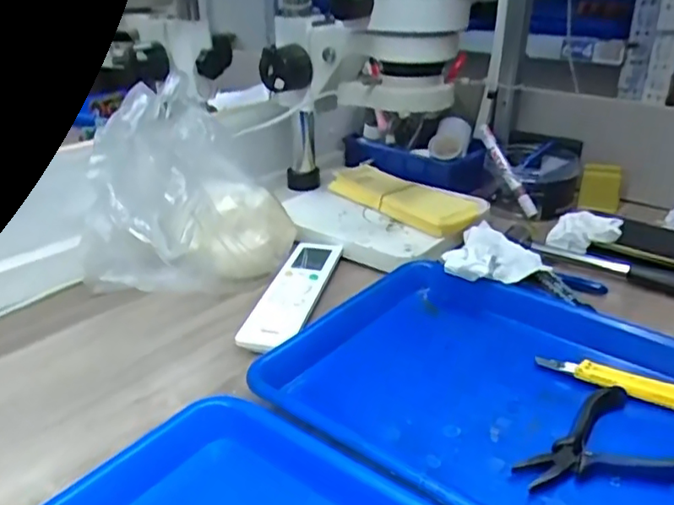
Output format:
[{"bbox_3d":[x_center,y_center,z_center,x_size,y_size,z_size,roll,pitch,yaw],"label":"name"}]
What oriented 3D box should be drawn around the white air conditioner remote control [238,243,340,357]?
[{"bbox_3d":[-0.040,0.036,0.581,0.054,0.019,0.193,5,28,12],"label":"white air conditioner remote control"}]

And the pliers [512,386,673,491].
[{"bbox_3d":[0.169,0.128,0.394,0.113,0.015,0.080,-12,29,-20],"label":"pliers"}]

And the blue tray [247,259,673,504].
[{"bbox_3d":[0.130,0.102,0.429,0.321,0.033,0.243,20,34,35],"label":"blue tray"}]

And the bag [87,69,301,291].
[{"bbox_3d":[-0.135,-0.054,0.570,0.112,0.191,0.197,19,34,34],"label":"bag"}]

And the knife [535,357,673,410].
[{"bbox_3d":[0.224,0.099,0.451,0.141,0.015,0.023,12,30,24],"label":"knife"}]

